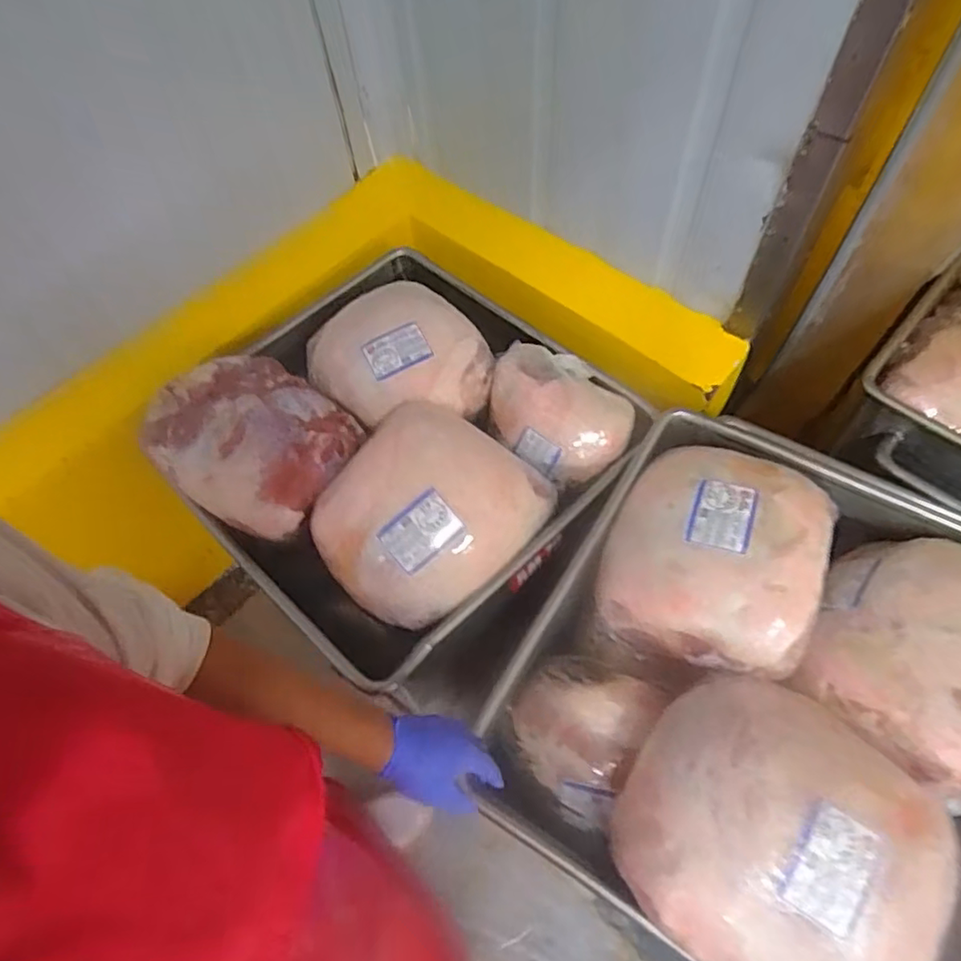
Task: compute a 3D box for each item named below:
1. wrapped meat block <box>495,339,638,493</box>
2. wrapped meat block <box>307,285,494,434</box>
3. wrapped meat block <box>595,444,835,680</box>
[{"bbox_3d":[0.126,-0.118,1.022,0.176,0.113,0.248,-32,63,-14],"label":"wrapped meat block"},{"bbox_3d":[-0.141,-0.216,1.056,0.278,0.129,0.277,-37,64,-17],"label":"wrapped meat block"},{"bbox_3d":[0.315,0.084,0.838,0.261,0.133,0.321,19,63,14],"label":"wrapped meat block"}]

